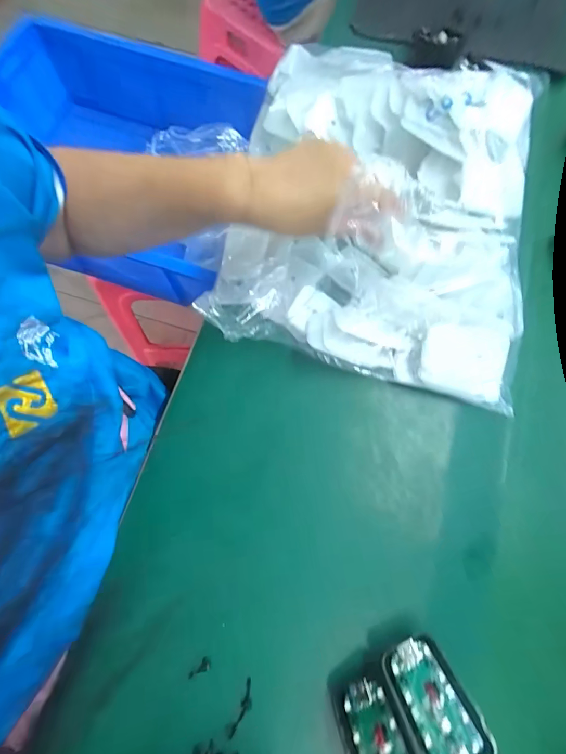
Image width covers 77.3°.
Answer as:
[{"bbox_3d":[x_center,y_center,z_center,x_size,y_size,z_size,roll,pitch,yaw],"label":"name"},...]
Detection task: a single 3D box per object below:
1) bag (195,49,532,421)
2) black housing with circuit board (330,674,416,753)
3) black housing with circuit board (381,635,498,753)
[{"bbox_3d":[0.089,-0.157,0.321,0.270,0.081,0.301,13,74,3],"label":"bag"},{"bbox_3d":[0.060,0.237,0.224,0.047,0.009,0.069,-36,48,13],"label":"black housing with circuit board"},{"bbox_3d":[0.098,0.212,0.230,0.043,0.009,0.068,-24,58,-11],"label":"black housing with circuit board"}]

